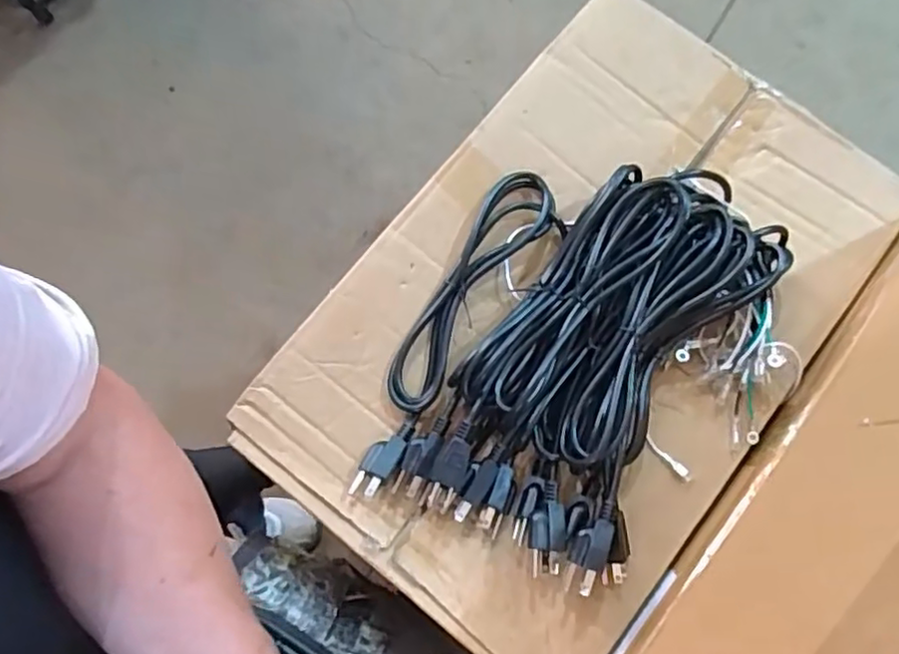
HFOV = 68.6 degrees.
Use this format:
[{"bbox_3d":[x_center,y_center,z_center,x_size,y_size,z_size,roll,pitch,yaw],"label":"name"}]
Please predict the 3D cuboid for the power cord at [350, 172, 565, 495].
[{"bbox_3d":[0.002,-0.001,0.539,0.063,0.019,0.293,30,77,7],"label":"power cord"}]

